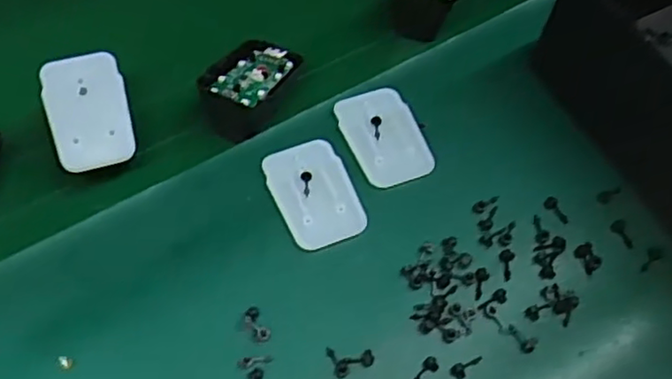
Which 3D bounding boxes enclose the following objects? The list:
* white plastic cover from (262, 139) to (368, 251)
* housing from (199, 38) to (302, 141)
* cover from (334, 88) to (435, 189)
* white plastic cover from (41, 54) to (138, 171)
[{"bbox_3d":[-0.013,0.001,0.393,0.046,0.004,0.070,-20,62,-14],"label":"white plastic cover"},{"bbox_3d":[-0.054,-0.068,0.424,0.042,0.027,0.069,24,57,15],"label":"housing"},{"bbox_3d":[0.031,-0.033,0.416,0.046,0.005,0.069,-19,62,-13],"label":"cover"},{"bbox_3d":[-0.145,-0.046,0.394,0.044,0.004,0.068,-12,79,-15],"label":"white plastic cover"}]

